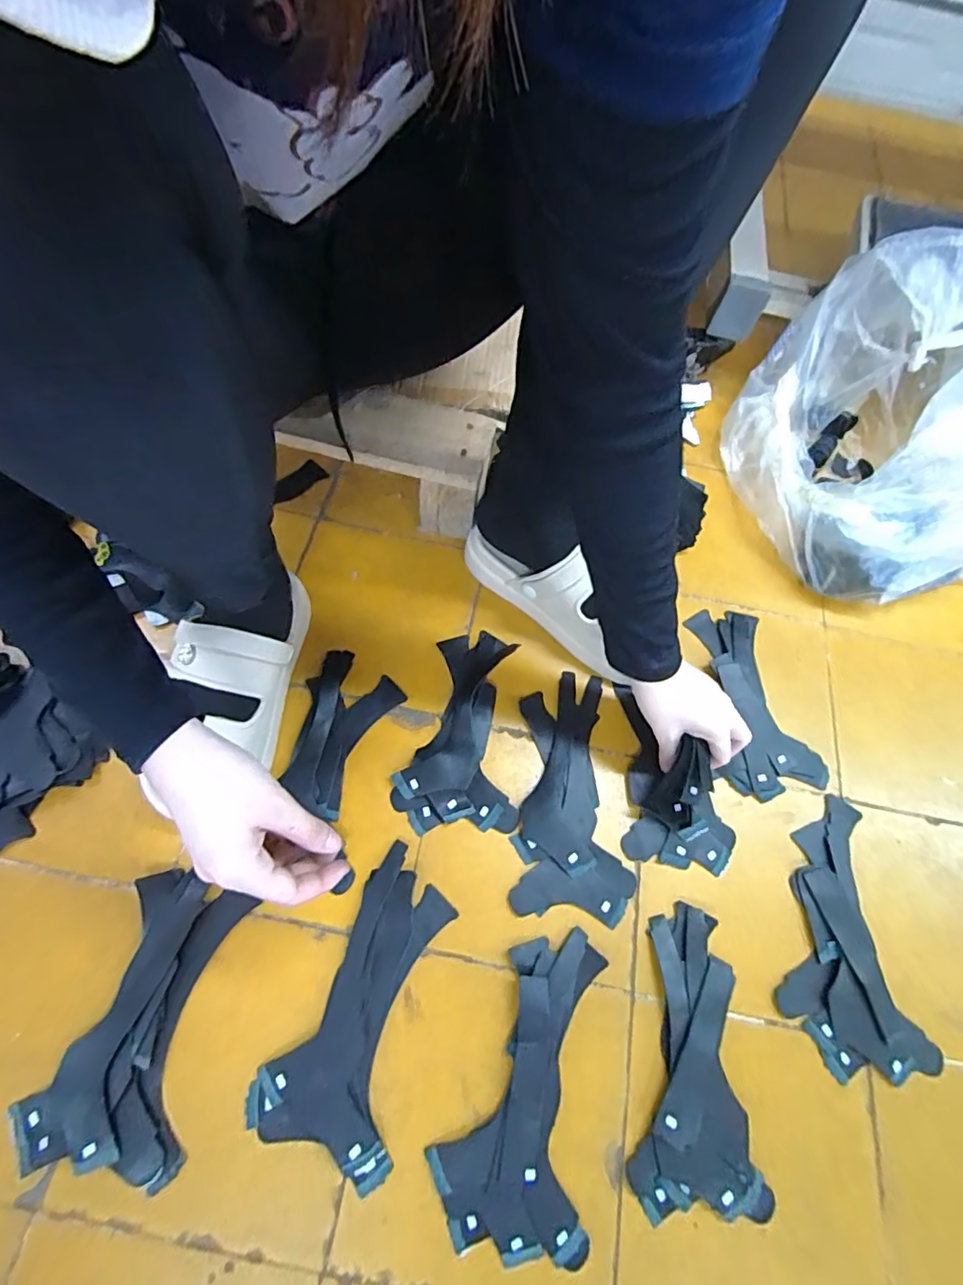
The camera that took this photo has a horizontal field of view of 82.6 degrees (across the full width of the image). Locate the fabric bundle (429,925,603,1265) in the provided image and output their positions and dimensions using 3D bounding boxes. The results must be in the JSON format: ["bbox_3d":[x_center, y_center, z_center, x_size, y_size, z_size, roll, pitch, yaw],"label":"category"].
[{"bbox_3d":[0.035,0.334,0.419,0.109,0.018,0.204,13,64,3],"label":"fabric bundle"}]

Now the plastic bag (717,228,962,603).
[{"bbox_3d":[0.464,-0.250,0.620,0.269,0.244,0.344,-3,64,-5],"label":"plastic bag"}]

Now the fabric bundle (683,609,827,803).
[{"bbox_3d":[0.277,0.056,0.579,0.102,0.015,0.204,-9,65,-8],"label":"fabric bundle"}]

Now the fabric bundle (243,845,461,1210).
[{"bbox_3d":[-0.087,0.284,0.437,0.105,0.013,0.208,22,65,8],"label":"fabric bundle"}]

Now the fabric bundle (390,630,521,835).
[{"bbox_3d":[-0.024,0.080,0.540,0.111,0.013,0.194,2,64,-3],"label":"fabric bundle"}]

